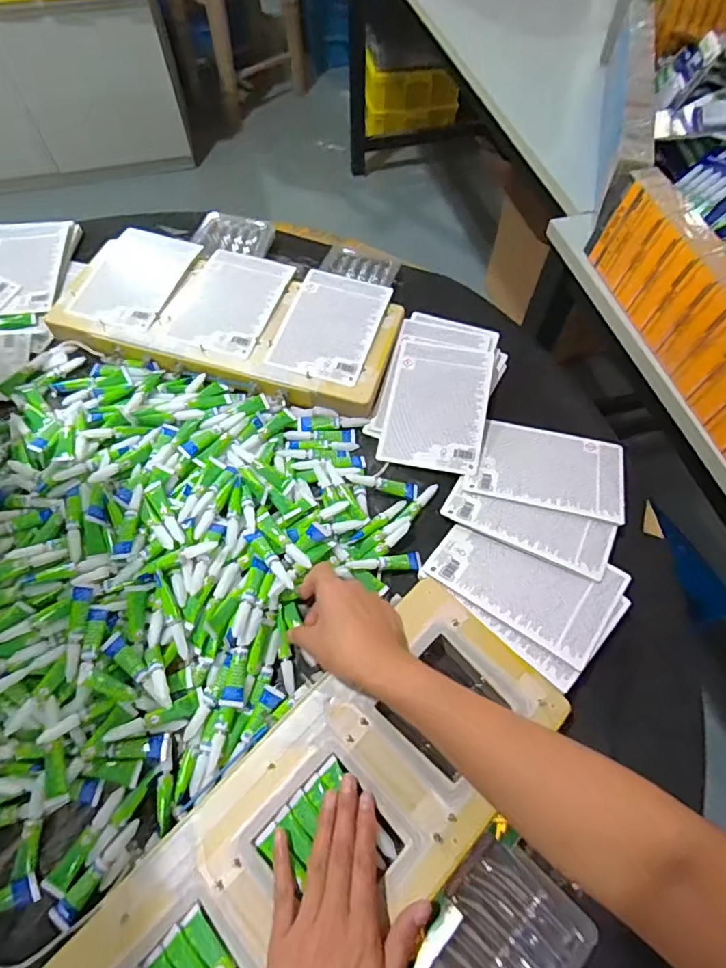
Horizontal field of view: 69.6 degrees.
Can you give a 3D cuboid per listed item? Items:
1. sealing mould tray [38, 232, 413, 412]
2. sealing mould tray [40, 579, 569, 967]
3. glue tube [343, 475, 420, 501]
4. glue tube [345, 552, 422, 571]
[{"bbox_3d":[-0.166,-0.218,0.670,0.418,0.032,0.197,18,62,9],"label":"sealing mould tray"},{"bbox_3d":[-0.028,0.275,0.410,0.429,0.033,0.167,-40,68,-21],"label":"sealing mould tray"},{"bbox_3d":[0.022,0.001,0.575,0.080,0.009,0.020,14,61,-12],"label":"glue tube"},{"bbox_3d":[0.024,0.080,0.533,0.081,0.012,0.019,0,59,-21],"label":"glue tube"}]

